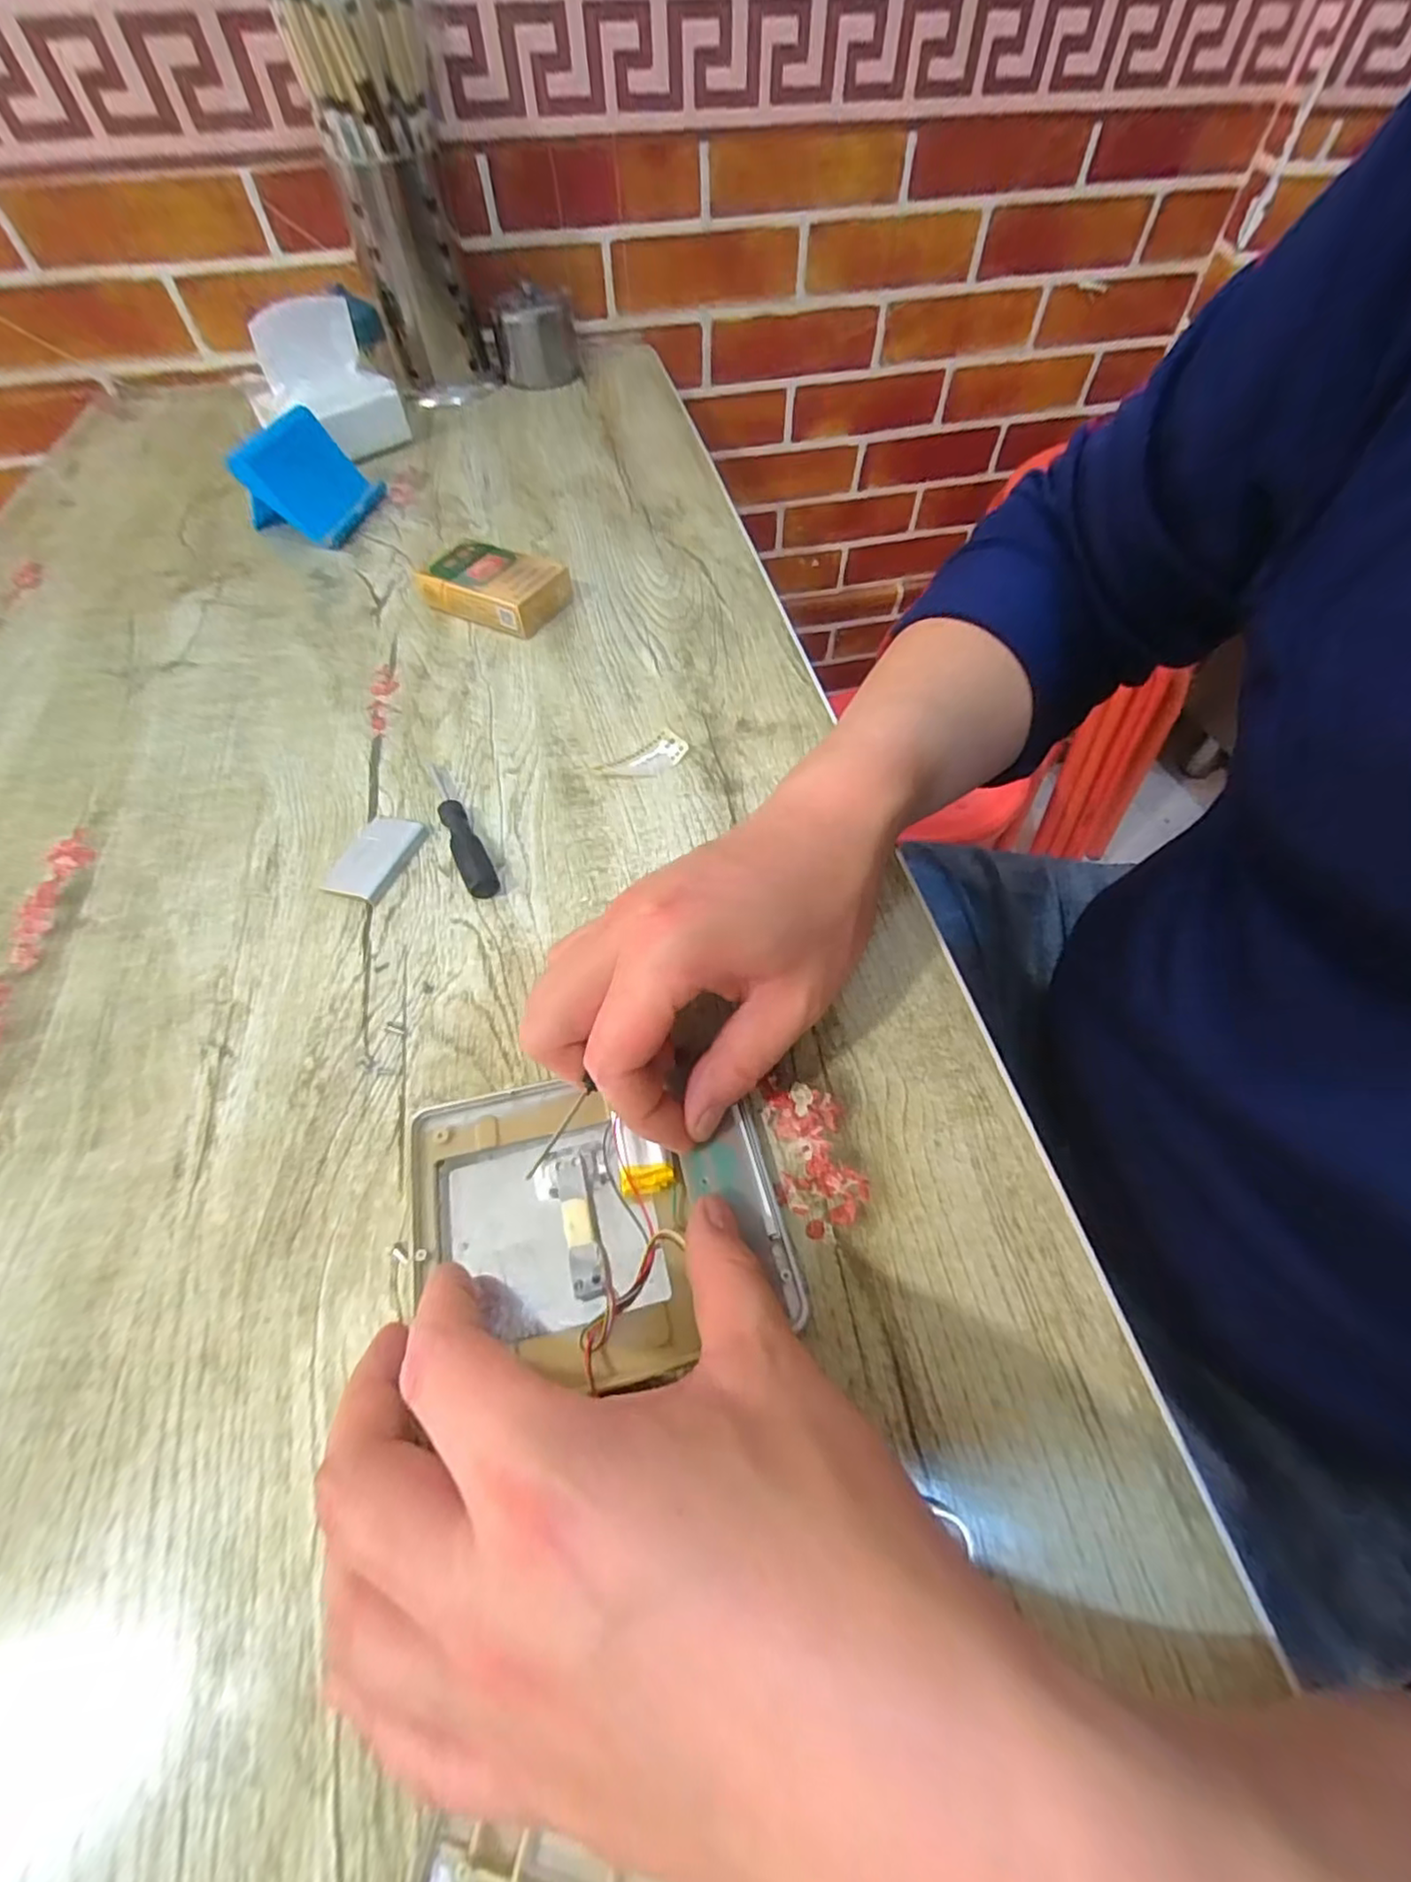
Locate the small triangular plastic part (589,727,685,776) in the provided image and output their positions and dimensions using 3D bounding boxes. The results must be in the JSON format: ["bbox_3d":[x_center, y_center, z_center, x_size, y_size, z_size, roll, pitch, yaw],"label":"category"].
[{"bbox_3d":[-0.035,-0.101,0.364,0.051,0.005,0.024,-32,62,-18],"label":"small triangular plastic part"}]

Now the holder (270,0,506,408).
[{"bbox_3d":[-0.265,-0.646,0.567,0.102,0.256,0.112,-15,58,-8],"label":"holder"}]

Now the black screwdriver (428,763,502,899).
[{"bbox_3d":[-0.129,-0.061,0.337,0.015,0.013,0.101,-25,60,-14],"label":"black screwdriver"}]

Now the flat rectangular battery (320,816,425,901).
[{"bbox_3d":[-0.168,-0.043,0.331,0.033,0.005,0.050,18,59,13],"label":"flat rectangular battery"}]

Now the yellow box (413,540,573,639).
[{"bbox_3d":[-0.144,-0.241,0.444,0.088,0.027,0.052,24,61,16],"label":"yellow box"}]

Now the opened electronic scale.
[{"bbox_3d":[-0.039,0.097,0.233,0.121,0.012,0.102,-13,58,-7],"label":"opened electronic scale"}]

